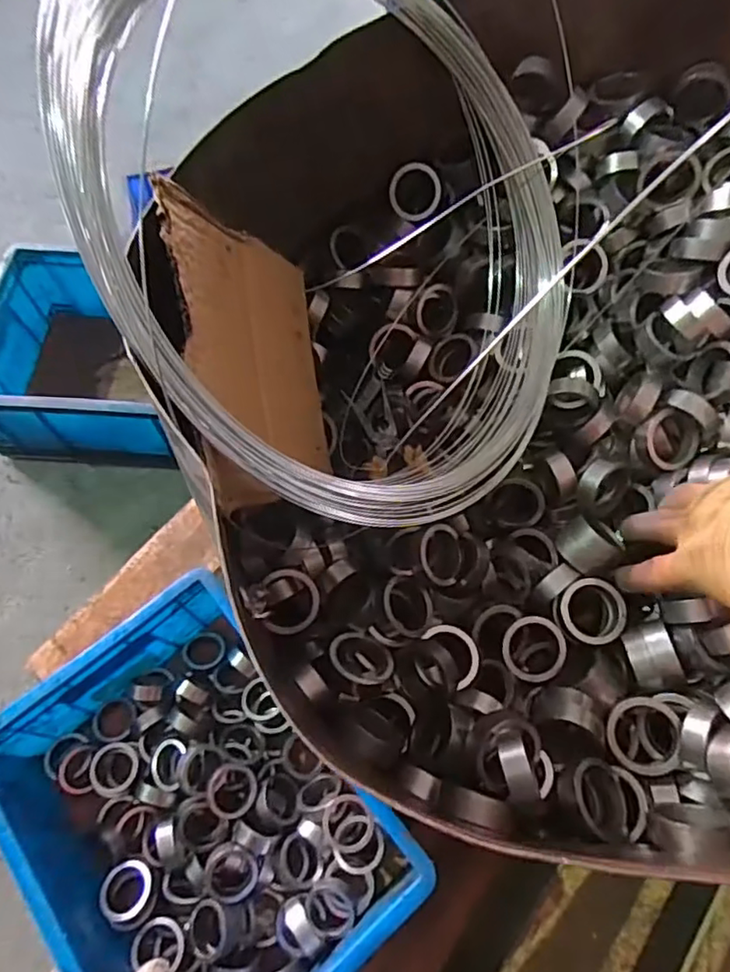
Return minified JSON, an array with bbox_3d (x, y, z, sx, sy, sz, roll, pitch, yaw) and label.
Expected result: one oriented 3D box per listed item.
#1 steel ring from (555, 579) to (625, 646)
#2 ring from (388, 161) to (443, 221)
[{"bbox_3d":[0.158,0.088,0.422,0.045,0.017,0.045,-3,63,-1],"label":"steel ring"},{"bbox_3d":[0.044,-0.256,0.524,0.044,0.047,0.012,-8,28,11],"label":"ring"}]

